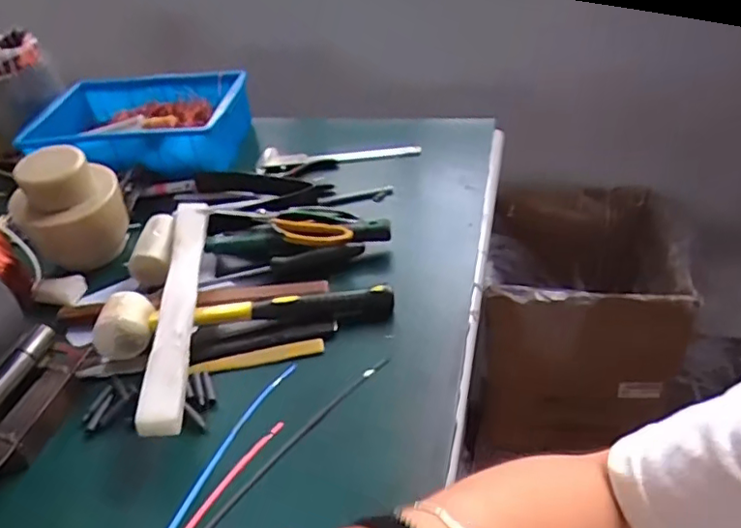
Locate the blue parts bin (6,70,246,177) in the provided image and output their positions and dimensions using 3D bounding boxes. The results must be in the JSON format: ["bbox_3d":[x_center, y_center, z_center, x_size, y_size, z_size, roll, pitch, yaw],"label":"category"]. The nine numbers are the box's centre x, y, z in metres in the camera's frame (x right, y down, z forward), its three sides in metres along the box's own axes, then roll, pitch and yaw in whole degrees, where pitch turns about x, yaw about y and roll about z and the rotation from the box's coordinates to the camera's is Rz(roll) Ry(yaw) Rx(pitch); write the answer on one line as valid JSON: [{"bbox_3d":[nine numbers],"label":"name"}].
[{"bbox_3d":[-0.328,-0.218,0.878,0.298,0.072,0.211,1,40,10],"label":"blue parts bin"}]

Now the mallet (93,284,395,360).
[{"bbox_3d":[-0.119,0.043,0.569,0.279,0.053,0.056,-9,39,-1],"label":"mallet"}]

